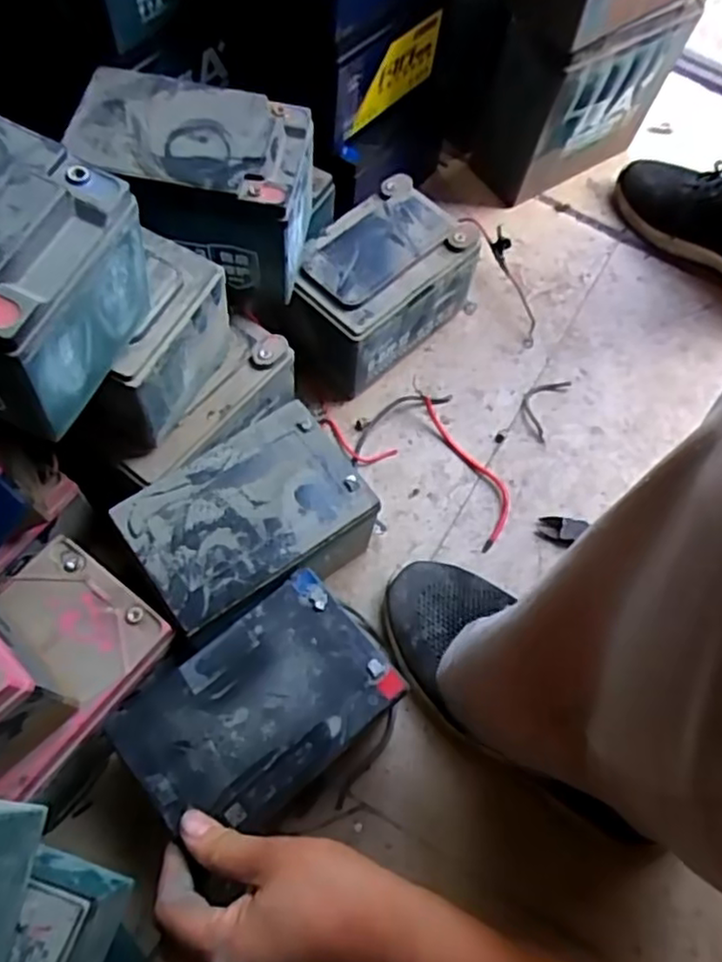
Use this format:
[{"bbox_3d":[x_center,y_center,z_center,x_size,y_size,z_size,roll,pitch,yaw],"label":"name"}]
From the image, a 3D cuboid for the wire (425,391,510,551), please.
[{"bbox_3d":[0.094,-0.013,0.578,0.038,0.011,0.143,-17,68,-6],"label":"wire"}]

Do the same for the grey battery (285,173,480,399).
[{"bbox_3d":[0.012,-0.162,0.594,0.145,0.104,0.097,-39,72,-18],"label":"grey battery"}]

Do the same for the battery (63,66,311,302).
[{"bbox_3d":[-0.113,-0.205,0.495,0.152,0.110,0.107,8,65,-1],"label":"battery"}]

